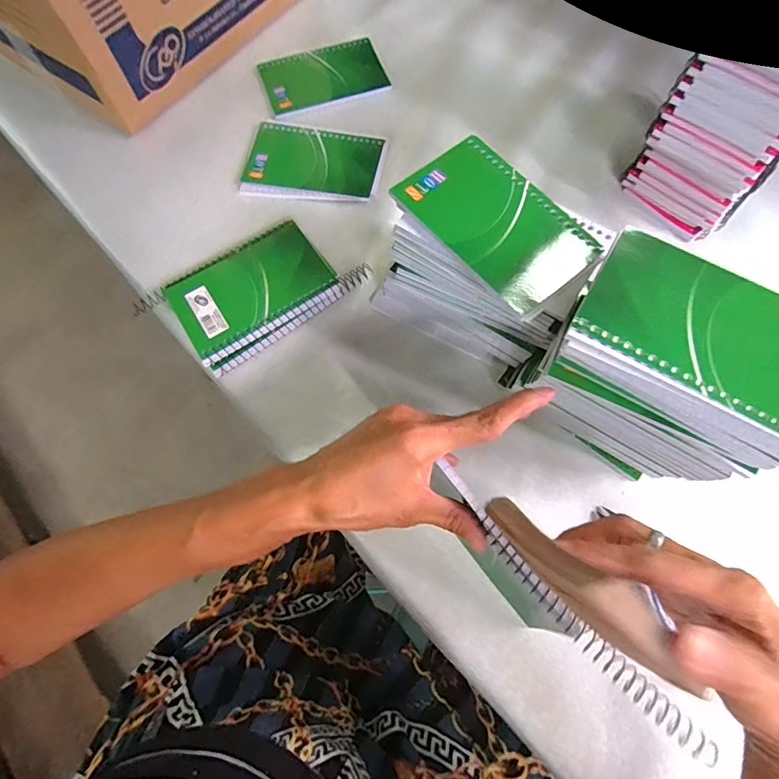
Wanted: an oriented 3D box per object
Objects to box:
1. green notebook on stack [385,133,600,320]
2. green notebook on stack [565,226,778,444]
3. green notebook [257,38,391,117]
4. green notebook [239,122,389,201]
[{"bbox_3d":[0.074,-0.114,0.314,0.080,0.008,0.131,-39,74,-13],"label":"green notebook on stack"},{"bbox_3d":[0.170,-0.031,0.244,0.128,0.005,0.082,28,72,10],"label":"green notebook on stack"},{"bbox_3d":[-0.071,-0.338,0.495,0.128,0.006,0.085,-19,70,-7],"label":"green notebook"},{"bbox_3d":[-0.075,-0.225,0.456,0.133,0.005,0.087,10,70,4],"label":"green notebook"}]

